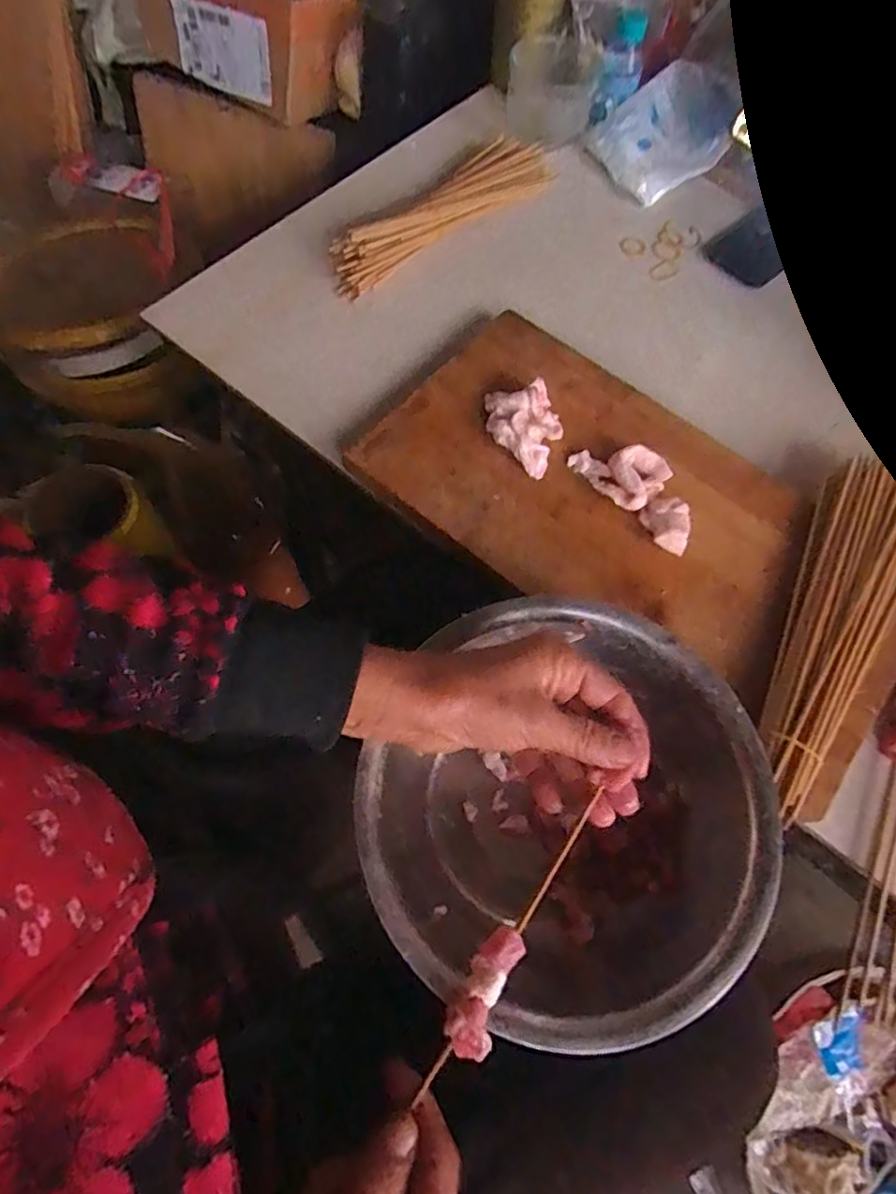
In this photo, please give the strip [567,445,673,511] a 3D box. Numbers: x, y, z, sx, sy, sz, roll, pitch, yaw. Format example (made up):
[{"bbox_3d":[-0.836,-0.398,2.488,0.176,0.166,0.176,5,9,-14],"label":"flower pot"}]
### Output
[{"bbox_3d":[0.131,-0.097,0.457,0.051,0.012,0.063,-41,74,-19],"label":"strip"}]

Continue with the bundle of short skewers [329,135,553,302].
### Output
[{"bbox_3d":[0.001,-0.359,0.568,0.059,0.029,0.259,41,70,14],"label":"bundle of short skewers"}]

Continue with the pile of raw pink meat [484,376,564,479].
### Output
[{"bbox_3d":[0.060,-0.128,0.461,0.055,0.023,0.071,-6,66,-6],"label":"pile of raw pink meat"}]

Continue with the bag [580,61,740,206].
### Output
[{"bbox_3d":[0.220,-0.467,0.617,0.125,0.059,0.101,-31,71,-16],"label":"bag"}]

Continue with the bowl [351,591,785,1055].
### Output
[{"bbox_3d":[0.068,0.127,0.365,0.211,0.090,0.219,1,66,-3],"label":"bowl"}]

